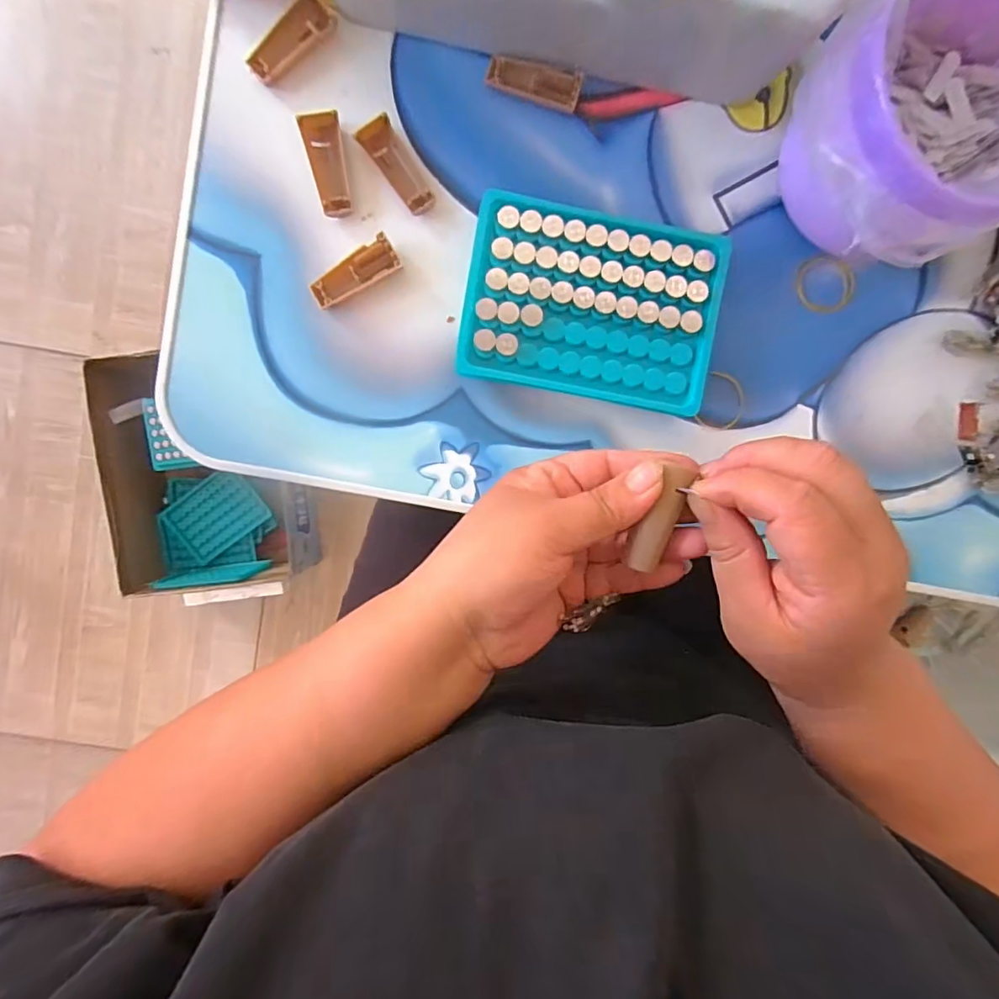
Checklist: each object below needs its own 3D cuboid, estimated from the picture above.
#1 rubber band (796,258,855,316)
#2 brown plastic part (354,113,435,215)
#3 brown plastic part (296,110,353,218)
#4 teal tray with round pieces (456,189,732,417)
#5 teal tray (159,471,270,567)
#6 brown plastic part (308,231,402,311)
[{"bbox_3d":[0.183,-0.120,0.297,0.034,0.006,0.029,1,94,-1],"label":"rubber band"},{"bbox_3d":[-0.055,-0.177,0.285,0.018,0.008,0.052,-33,94,1],"label":"brown plastic part"},{"bbox_3d":[-0.090,-0.177,0.282,0.019,0.011,0.049,-11,94,0],"label":"brown plastic part"},{"bbox_3d":[0.049,-0.101,0.283,0.131,0.022,0.094,11,94,-2],"label":"teal tray with round pieces"},{"bbox_3d":[-0.409,0.025,0.766,0.133,0.017,0.098,-36,94,1],"label":"teal tray"},{"bbox_3d":[-0.078,-0.121,0.287,0.049,0.010,0.018,-31,94,1],"label":"brown plastic part"}]

